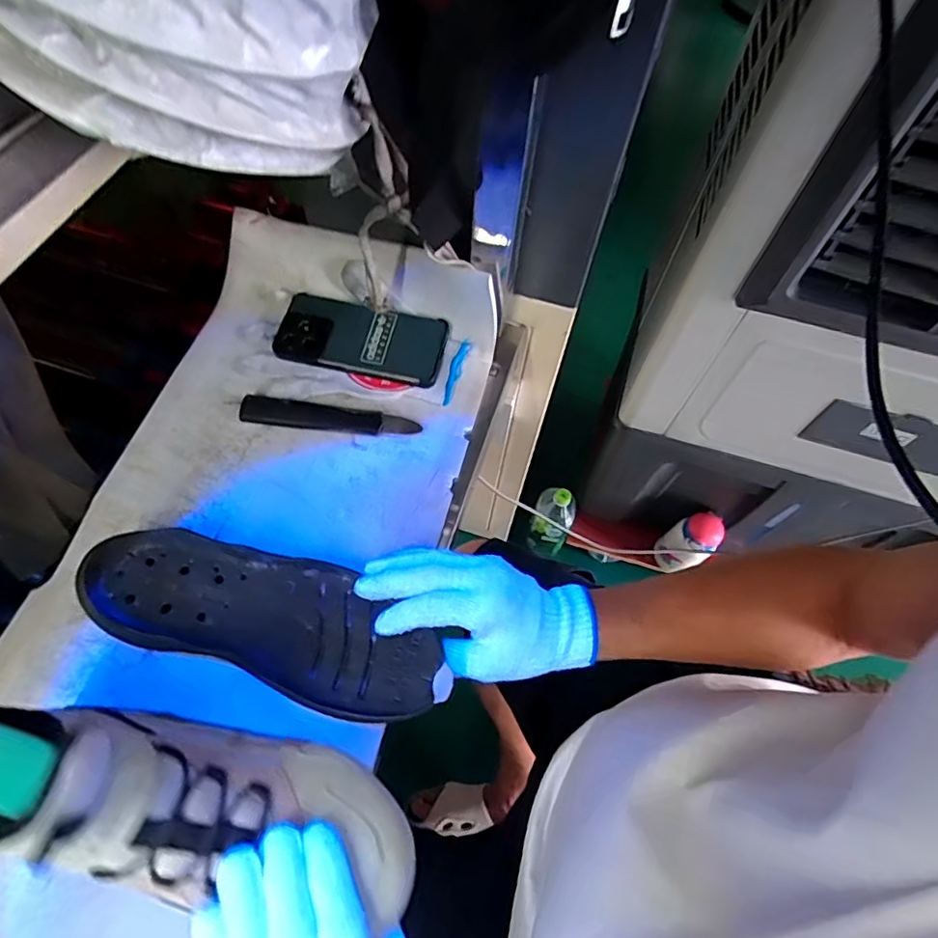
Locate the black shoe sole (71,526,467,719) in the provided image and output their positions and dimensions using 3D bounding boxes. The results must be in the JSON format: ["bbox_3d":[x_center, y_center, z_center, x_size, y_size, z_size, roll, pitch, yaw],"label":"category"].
[{"bbox_3d":[-0.153,0.110,0.434,0.282,0.018,0.097,20,63,3],"label":"black shoe sole"}]

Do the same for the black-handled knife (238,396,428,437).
[{"bbox_3d":[-0.130,-0.048,0.534,0.164,0.010,0.026,7,62,1],"label":"black-handled knife"}]

